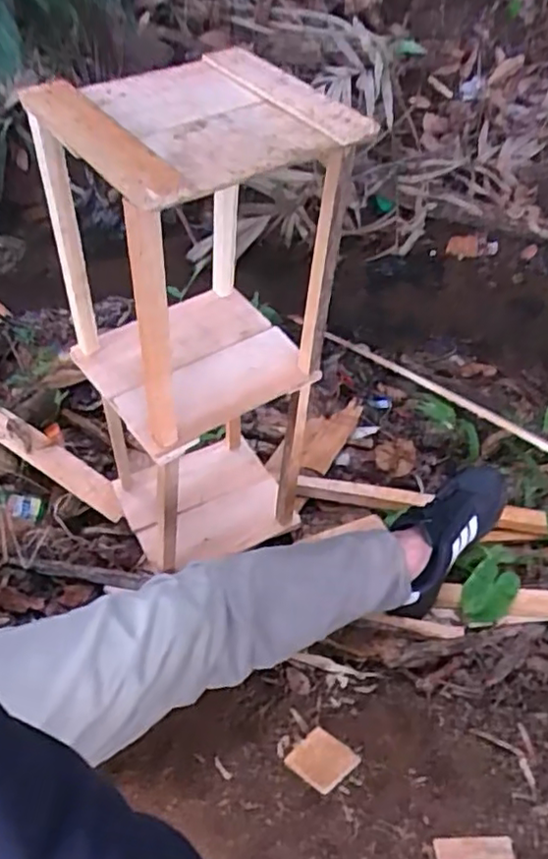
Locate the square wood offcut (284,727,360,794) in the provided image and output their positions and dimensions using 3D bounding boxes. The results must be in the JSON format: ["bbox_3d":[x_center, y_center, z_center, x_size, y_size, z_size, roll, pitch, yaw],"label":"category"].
[{"bbox_3d":[0.049,0.350,0.689,0.060,0.007,0.066,-24,27,-36],"label":"square wood offcut"}]

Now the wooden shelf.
[{"bbox_3d":[-0.095,-0.072,0.818,0.259,0.663,0.252,-24,51,-28],"label":"wooden shelf"}]

